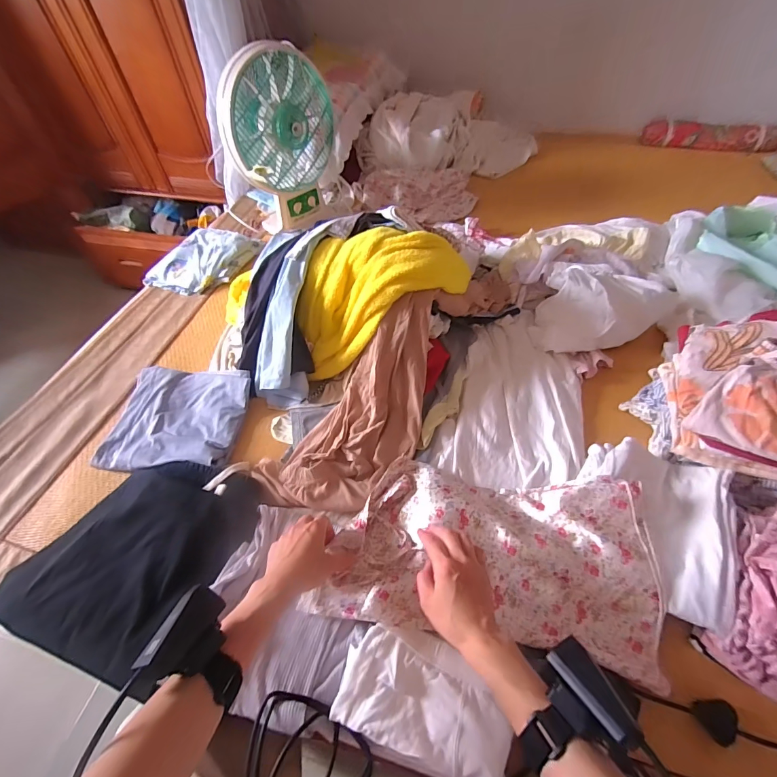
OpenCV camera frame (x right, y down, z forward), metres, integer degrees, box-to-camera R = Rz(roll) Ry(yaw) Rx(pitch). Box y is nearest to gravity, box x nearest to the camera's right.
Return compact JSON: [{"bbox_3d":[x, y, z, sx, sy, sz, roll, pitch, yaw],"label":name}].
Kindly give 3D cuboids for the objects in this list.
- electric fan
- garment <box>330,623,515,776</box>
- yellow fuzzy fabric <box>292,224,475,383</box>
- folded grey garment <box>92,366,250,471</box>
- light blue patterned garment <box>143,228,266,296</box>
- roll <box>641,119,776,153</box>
[{"bbox_3d":[-0.261,-0.599,0.957,0.114,0.362,0.279,26,58,20],"label":"electric fan"},{"bbox_3d":[0.038,0.333,0.413,0.178,0.022,0.106,13,53,17],"label":"garment"},{"bbox_3d":[-0.011,-0.175,0.704,0.315,0.179,0.200,-12,53,-7],"label":"yellow fuzzy fabric"},{"bbox_3d":[-0.374,0.042,0.677,0.233,0.024,0.207,-1,50,6],"label":"folded grey garment"},{"bbox_3d":[-0.472,-0.341,0.985,0.204,0.033,0.252,15,54,18],"label":"light blue patterned garment"},{"bbox_3d":[1.088,-0.850,1.285,0.411,0.075,0.081,22,56,18],"label":"roll"}]

